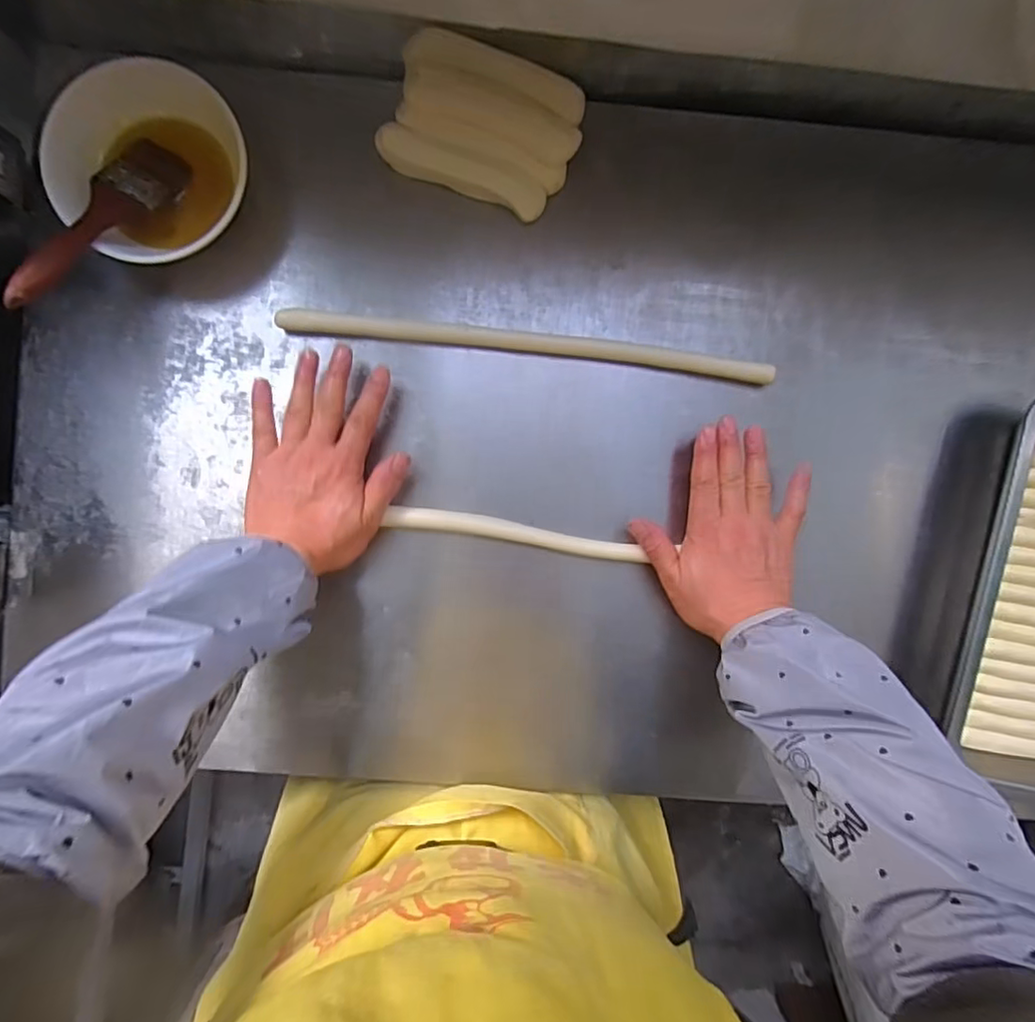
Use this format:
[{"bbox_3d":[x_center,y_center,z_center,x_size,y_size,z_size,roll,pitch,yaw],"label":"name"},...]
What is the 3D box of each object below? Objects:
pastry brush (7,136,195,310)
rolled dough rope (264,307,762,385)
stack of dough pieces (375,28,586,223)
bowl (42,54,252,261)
[{"bbox_3d":[-0.317,-0.216,0.435,0.044,0.020,0.180,23,65,-3],"label":"pastry brush"},{"bbox_3d":[0.011,-0.142,0.489,0.413,0.017,0.021,5,91,-3],"label":"rolled dough rope"},{"bbox_3d":[-0.027,-0.312,0.464,0.151,0.050,0.103,20,90,-3],"label":"stack of dough pieces"},{"bbox_3d":[-0.287,-0.269,0.461,0.138,0.061,0.144,0,91,-3],"label":"bowl"}]

